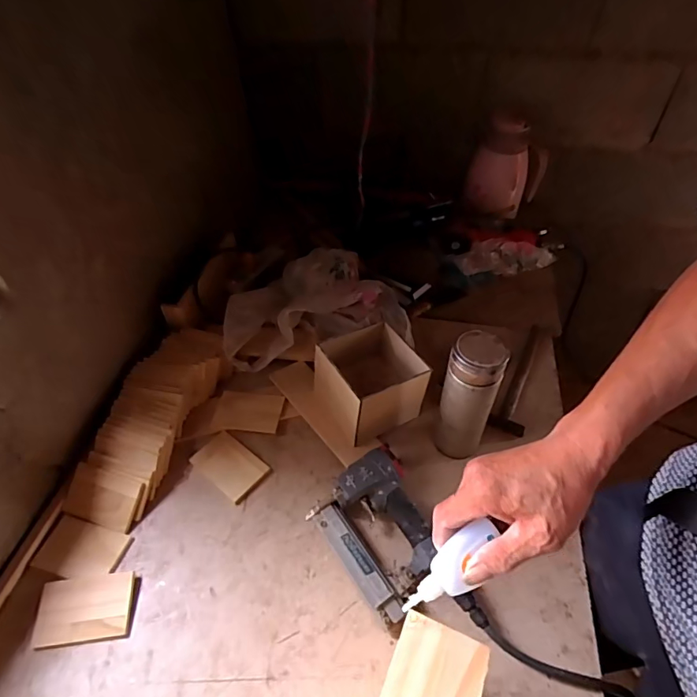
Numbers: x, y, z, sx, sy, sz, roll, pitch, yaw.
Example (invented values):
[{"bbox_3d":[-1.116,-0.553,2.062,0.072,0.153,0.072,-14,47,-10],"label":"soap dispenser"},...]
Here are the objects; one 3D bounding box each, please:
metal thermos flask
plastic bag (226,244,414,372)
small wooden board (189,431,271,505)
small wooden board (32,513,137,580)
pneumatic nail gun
[{"bbox_3d":[0.162,0.075,0.631,0.067,0.209,0.072,13,47,12],"label":"metal thermos flask"},{"bbox_3d":[-0.062,-0.085,0.857,0.327,0.102,0.208,-6,46,-6],"label":"plastic bag"},{"bbox_3d":[-0.180,0.176,0.692,0.111,0.013,0.068,30,53,26],"label":"small wooden board"},{"bbox_3d":[-0.359,0.270,0.612,0.114,0.008,0.069,11,46,10],"label":"small wooden board"},{"bbox_3d":[0.047,0.236,0.602,0.145,0.052,0.179,-31,53,-27],"label":"pneumatic nail gun"}]

